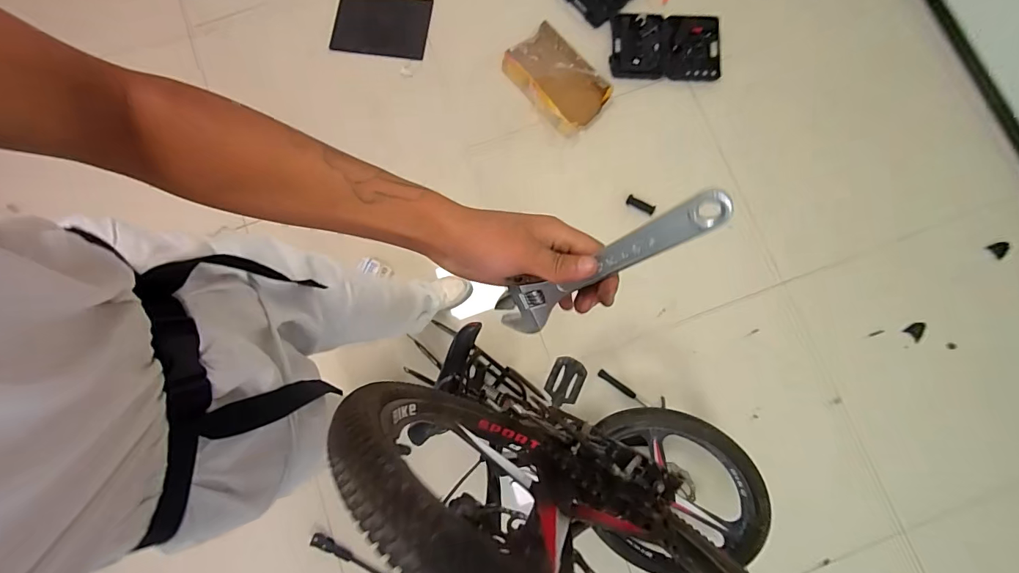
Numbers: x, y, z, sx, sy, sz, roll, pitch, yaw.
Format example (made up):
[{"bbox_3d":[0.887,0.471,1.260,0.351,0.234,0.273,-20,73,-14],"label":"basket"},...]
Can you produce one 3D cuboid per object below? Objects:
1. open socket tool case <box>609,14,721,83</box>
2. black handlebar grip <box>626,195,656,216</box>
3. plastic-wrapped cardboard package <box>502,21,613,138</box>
[{"bbox_3d":[0.541,-0.836,1.485,0.368,0.036,0.257,3,80,1],"label":"open socket tool case"},{"bbox_3d":[0.434,-0.268,1.414,0.097,0.025,0.034,32,81,19],"label":"black handlebar grip"},{"bbox_3d":[0.152,-0.678,1.415,0.207,0.069,0.347,-40,82,-4],"label":"plastic-wrapped cardboard package"}]

